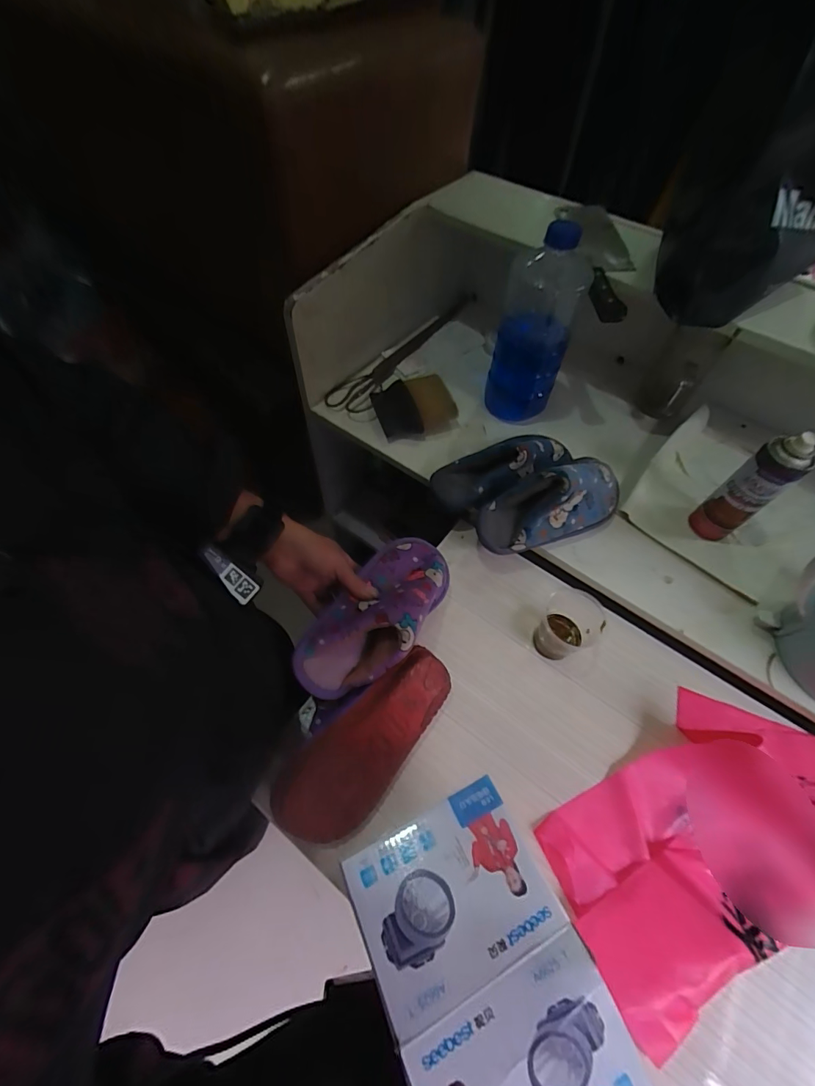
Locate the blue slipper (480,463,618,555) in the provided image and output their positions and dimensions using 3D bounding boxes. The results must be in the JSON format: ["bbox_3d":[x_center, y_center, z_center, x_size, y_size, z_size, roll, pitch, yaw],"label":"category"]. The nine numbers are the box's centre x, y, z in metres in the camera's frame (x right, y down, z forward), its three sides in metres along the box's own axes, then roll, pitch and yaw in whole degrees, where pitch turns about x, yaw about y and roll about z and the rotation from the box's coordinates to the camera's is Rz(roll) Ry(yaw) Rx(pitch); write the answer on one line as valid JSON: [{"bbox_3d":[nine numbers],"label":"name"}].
[{"bbox_3d":[0.188,-0.051,0.546,0.186,0.101,0.069,-19,62,-12],"label":"blue slipper"}]

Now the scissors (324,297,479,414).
[{"bbox_3d":[-0.002,-0.356,0.771,0.078,0.015,0.384,31,63,16],"label":"scissors"}]

